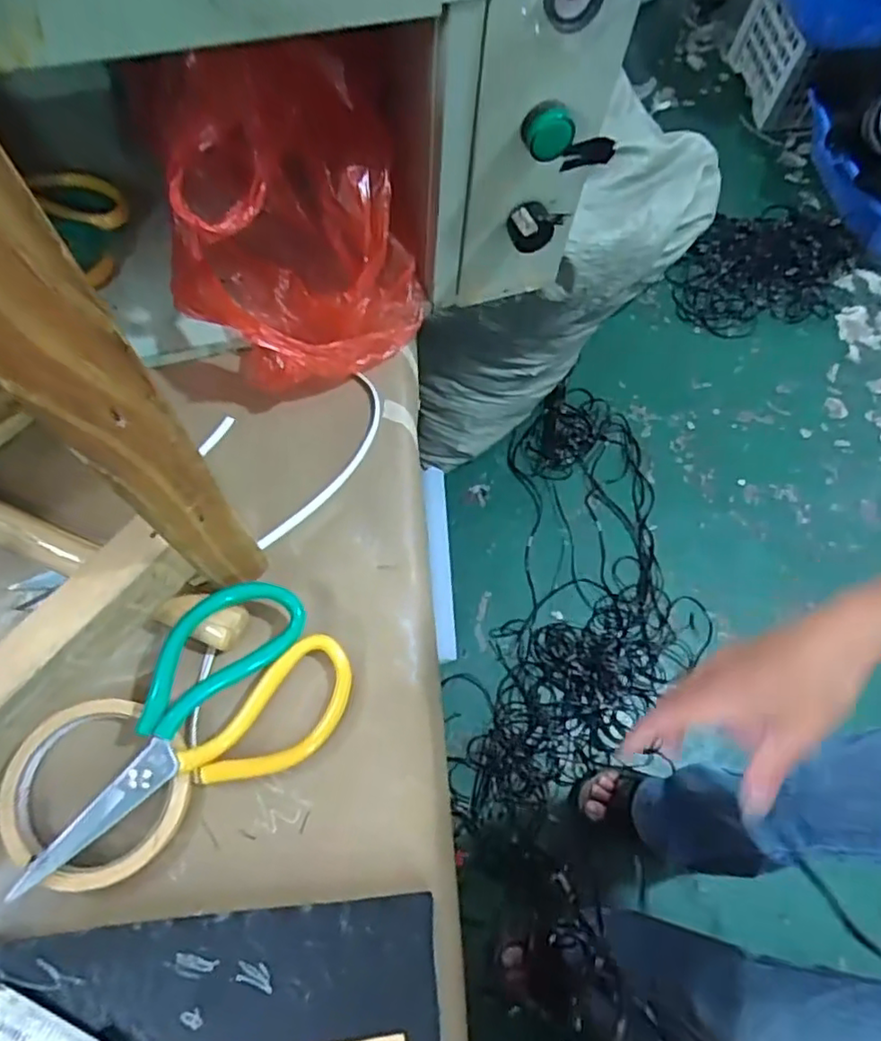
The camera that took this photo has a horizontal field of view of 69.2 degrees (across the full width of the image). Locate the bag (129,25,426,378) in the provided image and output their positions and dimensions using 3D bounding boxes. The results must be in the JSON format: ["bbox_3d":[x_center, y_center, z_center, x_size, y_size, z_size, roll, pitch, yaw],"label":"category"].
[{"bbox_3d":[-0.097,-0.195,0.408,0.155,0.161,0.162,-24,71,-12],"label":"bag"}]

